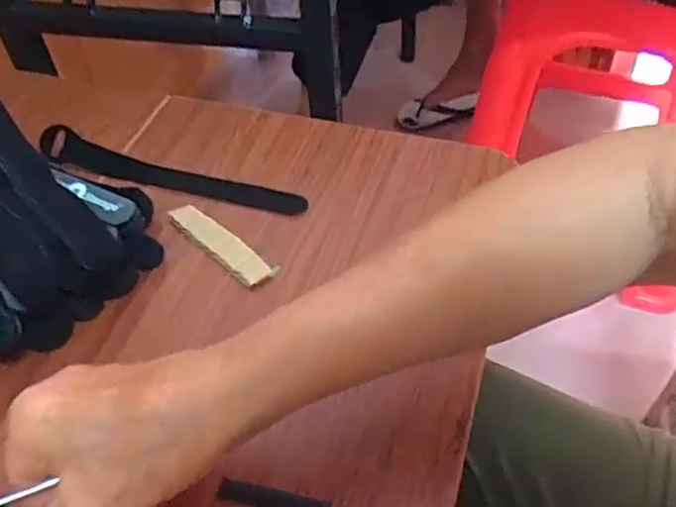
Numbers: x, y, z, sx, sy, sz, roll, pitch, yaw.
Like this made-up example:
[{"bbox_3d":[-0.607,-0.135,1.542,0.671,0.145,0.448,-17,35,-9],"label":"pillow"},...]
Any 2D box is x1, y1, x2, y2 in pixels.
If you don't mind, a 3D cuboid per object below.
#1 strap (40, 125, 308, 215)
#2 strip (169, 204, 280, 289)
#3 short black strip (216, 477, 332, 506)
[{"bbox_3d":[-0.116,-0.058,0.455,0.192,0.033,0.023,12,51,13],"label":"strap"},{"bbox_3d":[-0.075,-0.006,0.420,0.087,0.006,0.021,35,59,28],"label":"strip"},{"bbox_3d":[-0.030,0.117,0.313,0.054,0.004,0.011,10,55,7],"label":"short black strip"}]

